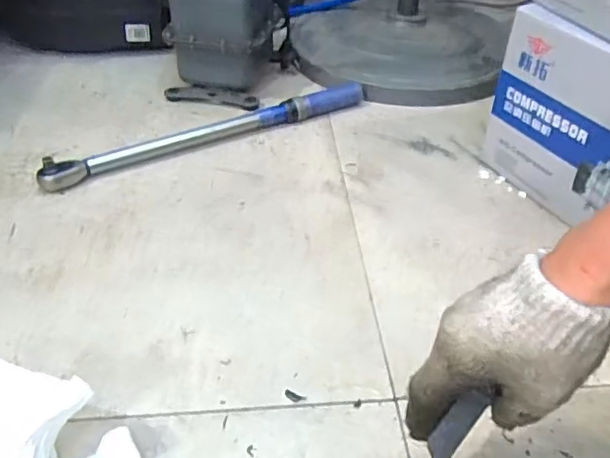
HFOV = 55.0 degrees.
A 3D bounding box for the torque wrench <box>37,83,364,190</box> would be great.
[{"bbox_3d":[-0.124,-0.142,0.855,0.495,0.032,0.042,-21,46,-25],"label":"torque wrench"}]

